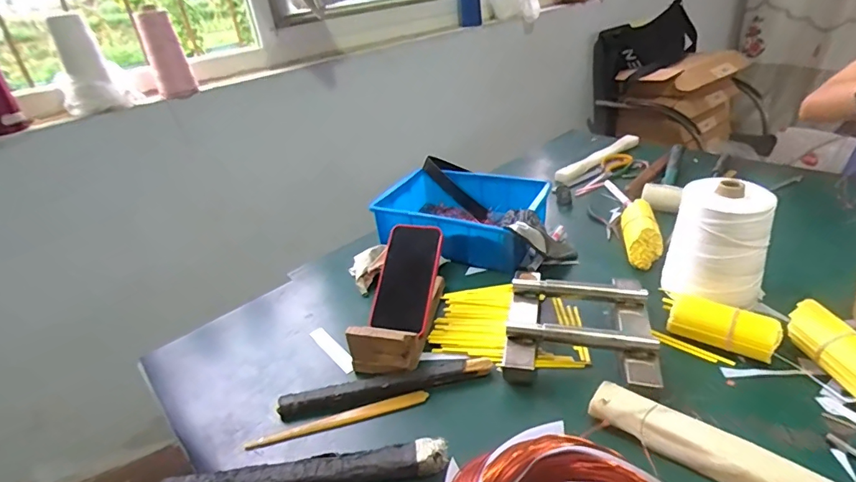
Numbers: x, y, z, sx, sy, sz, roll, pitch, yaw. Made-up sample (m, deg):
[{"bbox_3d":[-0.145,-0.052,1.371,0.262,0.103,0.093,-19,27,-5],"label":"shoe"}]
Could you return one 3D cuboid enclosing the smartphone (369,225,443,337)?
[{"bbox_3d":[-0.032,0.051,0.673,0.079,0.018,0.161,5,63,15],"label":"smartphone"}]

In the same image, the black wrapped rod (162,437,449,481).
[{"bbox_3d":[-0.125,0.238,0.481,0.286,0.026,0.032,-9,30,-3],"label":"black wrapped rod"}]

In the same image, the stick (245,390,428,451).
[{"bbox_3d":[-0.102,0.207,0.555,0.207,0.007,0.015,-13,30,-9],"label":"stick"}]

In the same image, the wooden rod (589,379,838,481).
[{"bbox_3d":[0.313,0.217,0.425,0.329,0.033,0.042,17,38,35],"label":"wooden rod"}]

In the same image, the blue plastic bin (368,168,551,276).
[{"bbox_3d":[0.066,-0.050,0.881,0.277,0.088,0.225,12,35,30],"label":"blue plastic bin"}]

